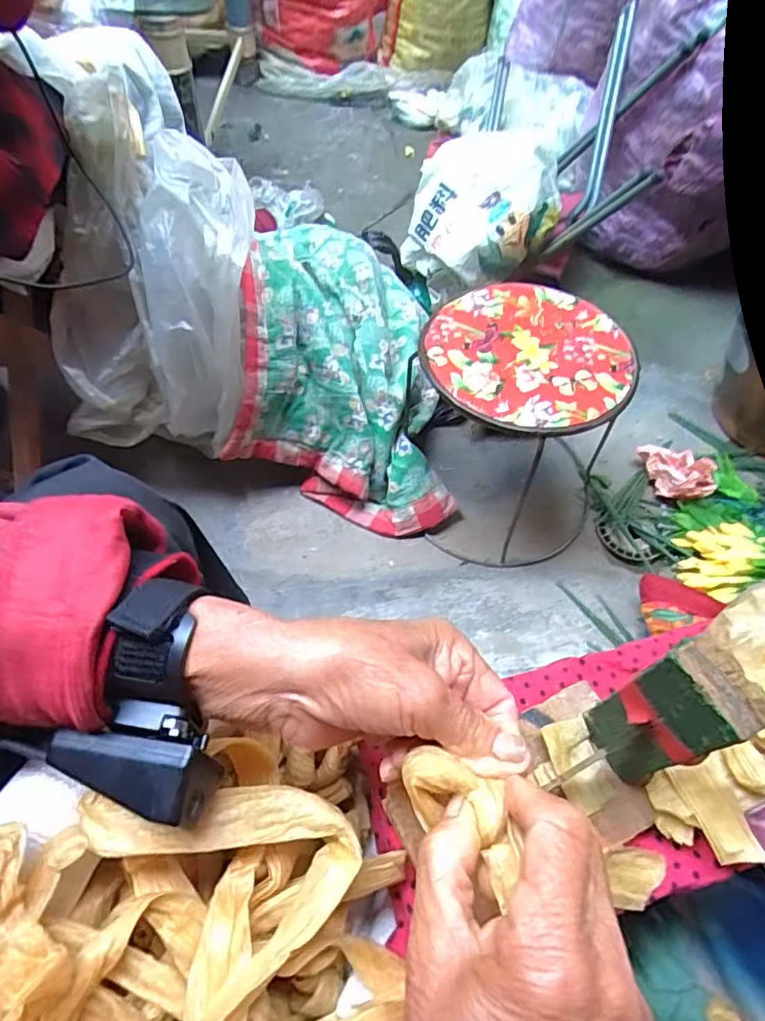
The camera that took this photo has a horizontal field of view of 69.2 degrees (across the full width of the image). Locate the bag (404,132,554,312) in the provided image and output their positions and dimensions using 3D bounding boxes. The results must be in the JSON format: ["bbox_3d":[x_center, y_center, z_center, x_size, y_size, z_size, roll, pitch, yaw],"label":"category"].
[{"bbox_3d":[0.190,-0.563,1.075,0.283,0.216,0.172,2,58,-1],"label":"bag"}]

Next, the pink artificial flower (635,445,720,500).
[{"bbox_3d":[0.514,-0.071,0.962,0.085,0.056,0.137,-12,59,-10],"label":"pink artificial flower"}]

